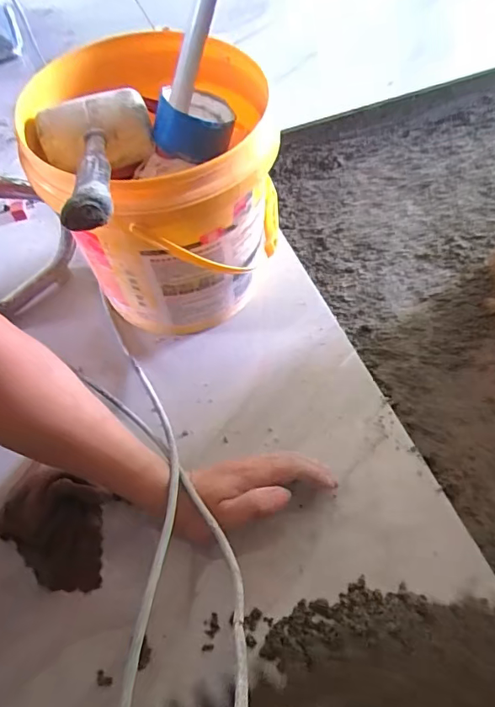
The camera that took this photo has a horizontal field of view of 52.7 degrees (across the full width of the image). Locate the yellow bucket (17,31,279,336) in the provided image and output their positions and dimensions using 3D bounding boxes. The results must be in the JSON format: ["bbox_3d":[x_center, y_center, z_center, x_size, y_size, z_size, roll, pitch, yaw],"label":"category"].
[{"bbox_3d":[-0.087,-0.164,0.566,0.233,0.251,0.236,-2,58,3],"label":"yellow bucket"}]

